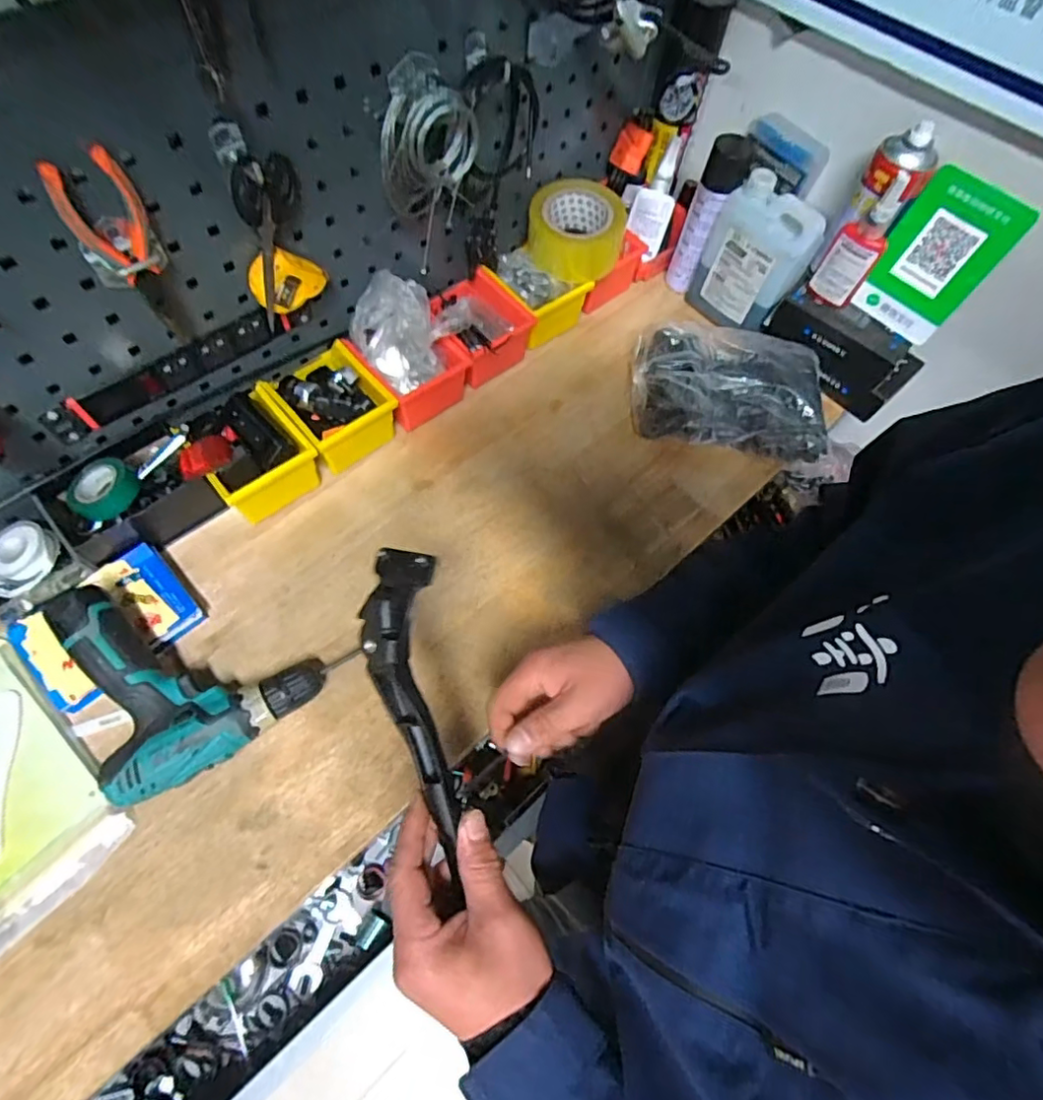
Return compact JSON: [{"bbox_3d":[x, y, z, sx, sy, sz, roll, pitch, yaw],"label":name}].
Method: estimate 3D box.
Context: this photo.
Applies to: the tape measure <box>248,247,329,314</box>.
[{"bbox_3d":[-0.234,-0.275,0.581,0.075,0.057,0.026,-31,72,-15],"label":"tape measure"}]

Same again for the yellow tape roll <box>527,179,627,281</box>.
[{"bbox_3d":[0.071,-0.419,0.763,0.122,0.061,0.122,1,67,-3],"label":"yellow tape roll"}]

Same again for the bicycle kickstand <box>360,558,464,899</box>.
[{"bbox_3d":[-0.066,0.109,0.382,0.051,0.036,0.217,-12,95,-8],"label":"bicycle kickstand"}]

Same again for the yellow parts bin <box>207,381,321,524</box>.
[{"bbox_3d":[-0.294,-0.108,0.645,0.105,0.077,0.123,-34,73,-16],"label":"yellow parts bin"}]

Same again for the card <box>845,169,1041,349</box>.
[{"bbox_3d":[0.478,-0.337,0.673,0.011,0.161,0.112,-33,69,-34],"label":"card"}]

